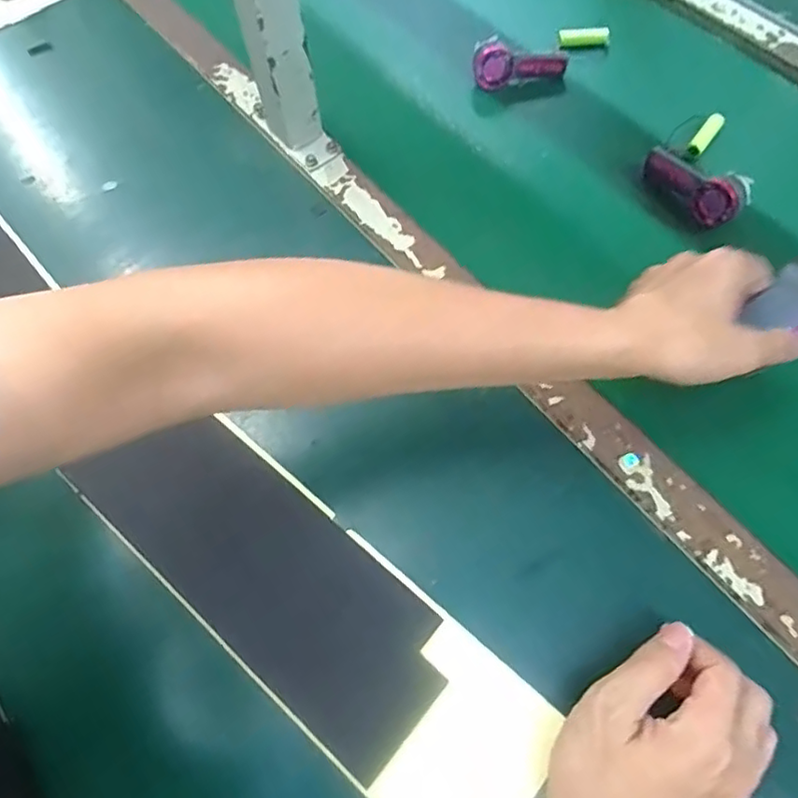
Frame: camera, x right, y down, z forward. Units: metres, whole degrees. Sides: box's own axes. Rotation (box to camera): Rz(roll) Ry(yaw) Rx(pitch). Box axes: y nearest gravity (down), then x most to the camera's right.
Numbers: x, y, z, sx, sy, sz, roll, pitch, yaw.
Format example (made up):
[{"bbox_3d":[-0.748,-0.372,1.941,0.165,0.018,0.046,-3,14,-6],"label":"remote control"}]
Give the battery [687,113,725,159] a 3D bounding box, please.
[{"bbox_3d":[0.286,-0.245,0.563,0.014,0.011,0.047,36,84,18],"label":"battery"}]

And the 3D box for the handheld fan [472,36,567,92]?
[{"bbox_3d":[0.120,-0.334,0.602,0.092,0.040,0.021,-3,64,1],"label":"handheld fan"}]

